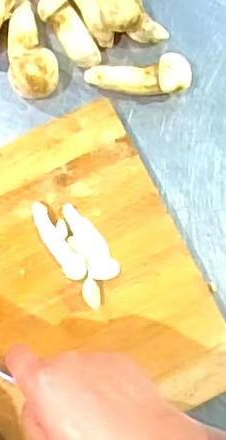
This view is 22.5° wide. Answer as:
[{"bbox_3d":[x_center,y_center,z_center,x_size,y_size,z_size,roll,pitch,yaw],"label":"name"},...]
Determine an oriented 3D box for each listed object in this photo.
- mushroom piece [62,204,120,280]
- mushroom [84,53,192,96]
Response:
[{"bbox_3d":[-0.022,0.019,0.494,0.026,0.015,0.073,-33,86,-2],"label":"mushroom piece"},{"bbox_3d":[0.023,-0.129,0.517,0.092,0.030,0.034,0,86,0],"label":"mushroom"}]

